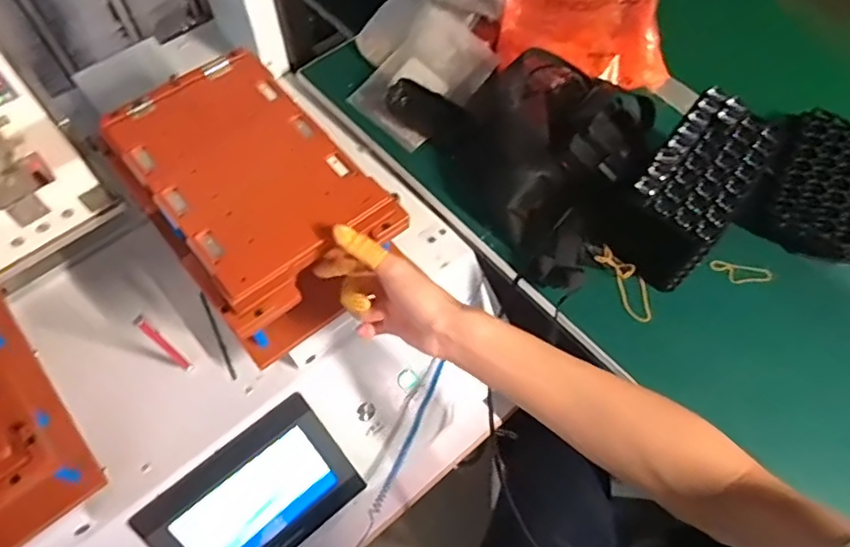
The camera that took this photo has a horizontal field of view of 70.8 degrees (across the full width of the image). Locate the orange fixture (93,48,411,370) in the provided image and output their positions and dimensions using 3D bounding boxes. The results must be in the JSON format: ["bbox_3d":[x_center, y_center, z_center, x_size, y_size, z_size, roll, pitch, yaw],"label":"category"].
[{"bbox_3d":[-0.169,-0.066,0.599,0.184,0.124,0.271,-38,70,-19],"label":"orange fixture"}]

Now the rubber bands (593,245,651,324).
[{"bbox_3d":[0.232,0.010,0.682,0.033,0.021,0.095,-29,85,-15],"label":"rubber bands"}]

